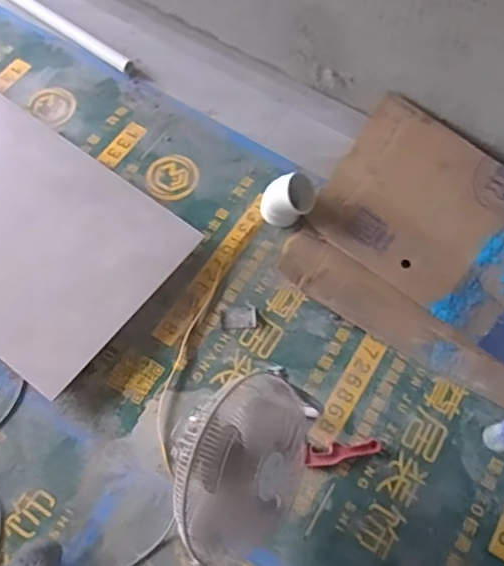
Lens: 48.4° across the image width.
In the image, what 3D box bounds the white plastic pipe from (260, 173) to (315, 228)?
[{"bbox_3d":[0.106,-0.254,1.626,0.148,0.168,0.115,10,64,1],"label":"white plastic pipe"}]

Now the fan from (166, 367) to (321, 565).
[{"bbox_3d":[-0.017,0.382,1.190,0.257,0.327,0.419,25,66,9],"label":"fan"}]

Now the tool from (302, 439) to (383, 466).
[{"bbox_3d":[0.228,0.421,1.392,0.198,0.024,0.049,-5,65,-6],"label":"tool"}]

